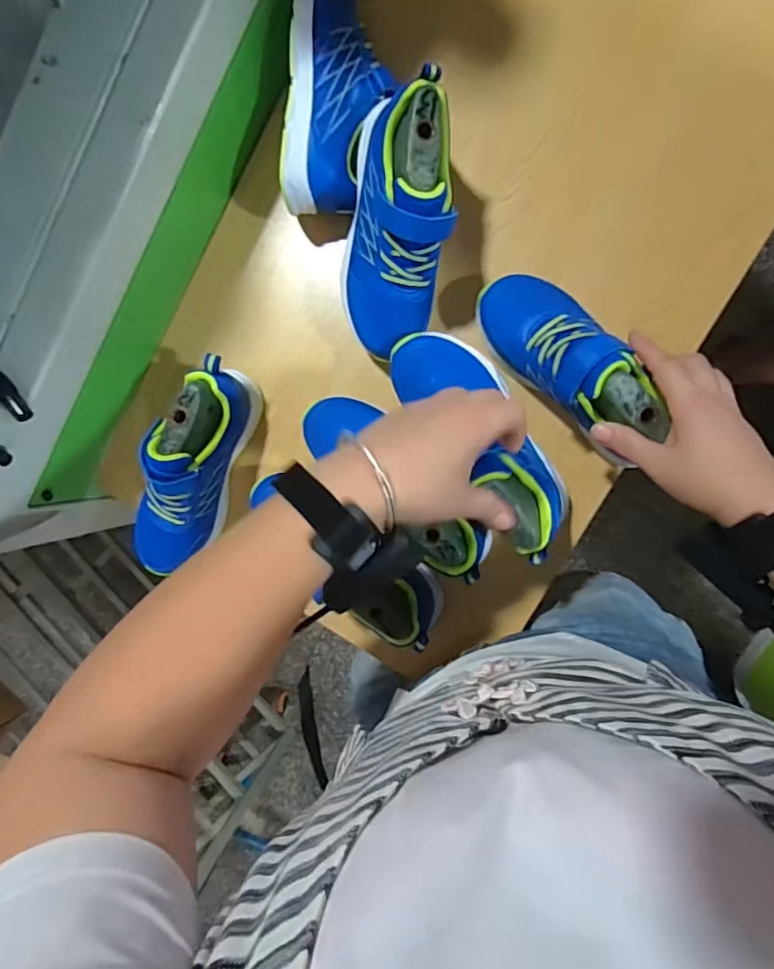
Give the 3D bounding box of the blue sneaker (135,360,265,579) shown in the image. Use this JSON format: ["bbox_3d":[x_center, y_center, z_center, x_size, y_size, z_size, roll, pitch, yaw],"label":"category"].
[{"bbox_3d":[-0.189,-0.011,0.526,0.069,0.096,0.212,24,97,6],"label":"blue sneaker"}]

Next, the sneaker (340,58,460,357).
[{"bbox_3d":[0.007,-0.219,0.462,0.092,0.076,0.205,14,118,7],"label":"sneaker"}]

